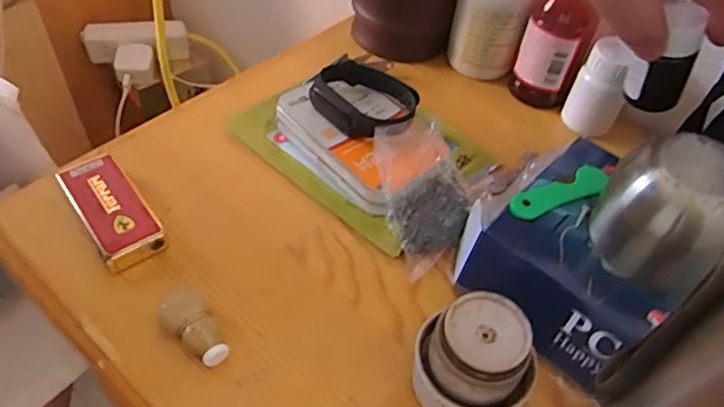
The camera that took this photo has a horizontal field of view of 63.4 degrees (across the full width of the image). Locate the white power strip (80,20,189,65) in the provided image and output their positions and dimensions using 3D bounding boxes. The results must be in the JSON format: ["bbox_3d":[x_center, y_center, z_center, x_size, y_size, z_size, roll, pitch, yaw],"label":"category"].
[{"bbox_3d":[-0.277,-0.195,0.718,0.120,0.045,0.031,1,51,-2],"label":"white power strip"}]

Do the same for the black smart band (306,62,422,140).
[{"bbox_3d":[-0.001,-0.066,0.367,0.072,0.018,0.048,35,55,23],"label":"black smart band"}]

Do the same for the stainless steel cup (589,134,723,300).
[{"bbox_3d":[0.136,0.003,0.264,0.052,0.057,0.054,31,54,20],"label":"stainless steel cup"}]

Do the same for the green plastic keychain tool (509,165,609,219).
[{"bbox_3d":[0.102,-0.005,0.305,0.060,0.007,0.016,-20,54,-21],"label":"green plastic keychain tool"}]

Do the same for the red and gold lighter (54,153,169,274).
[{"bbox_3d":[-0.139,0.005,0.326,0.032,0.017,0.077,-28,57,-26],"label":"red and gold lighter"}]

